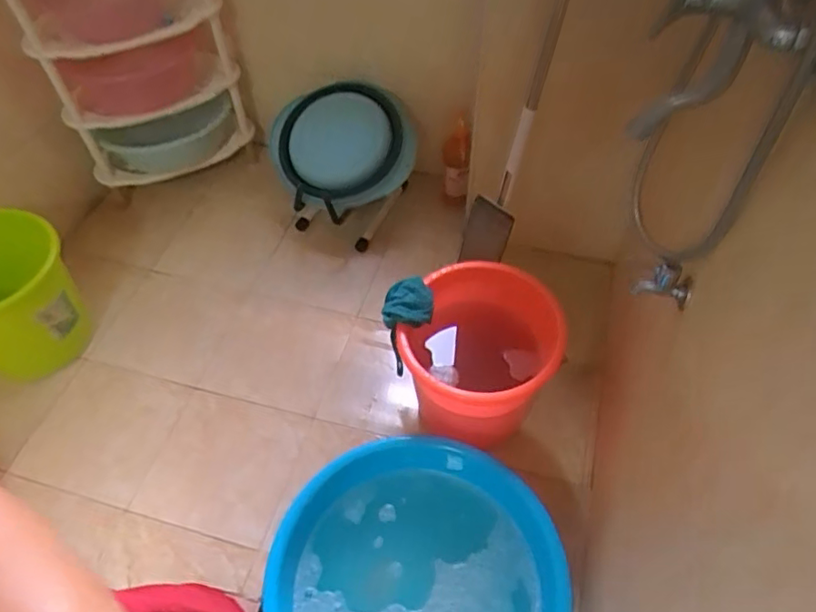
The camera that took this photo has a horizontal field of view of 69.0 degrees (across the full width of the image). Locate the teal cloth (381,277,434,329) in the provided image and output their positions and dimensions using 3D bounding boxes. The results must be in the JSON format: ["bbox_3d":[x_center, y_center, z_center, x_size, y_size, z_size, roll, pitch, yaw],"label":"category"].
[{"bbox_3d":[0.002,-0.008,1.153,0.097,0.076,0.076,4,52,4],"label":"teal cloth"}]

